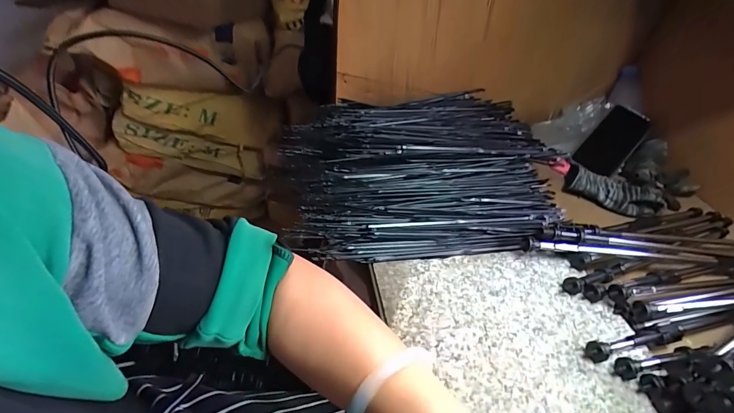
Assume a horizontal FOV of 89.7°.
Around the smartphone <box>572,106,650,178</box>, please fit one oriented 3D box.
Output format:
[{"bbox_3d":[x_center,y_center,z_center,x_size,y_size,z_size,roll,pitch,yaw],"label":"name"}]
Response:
[{"bbox_3d":[0.438,-0.117,0.661,0.072,0.014,0.125,39,92,27],"label":"smartphone"}]

